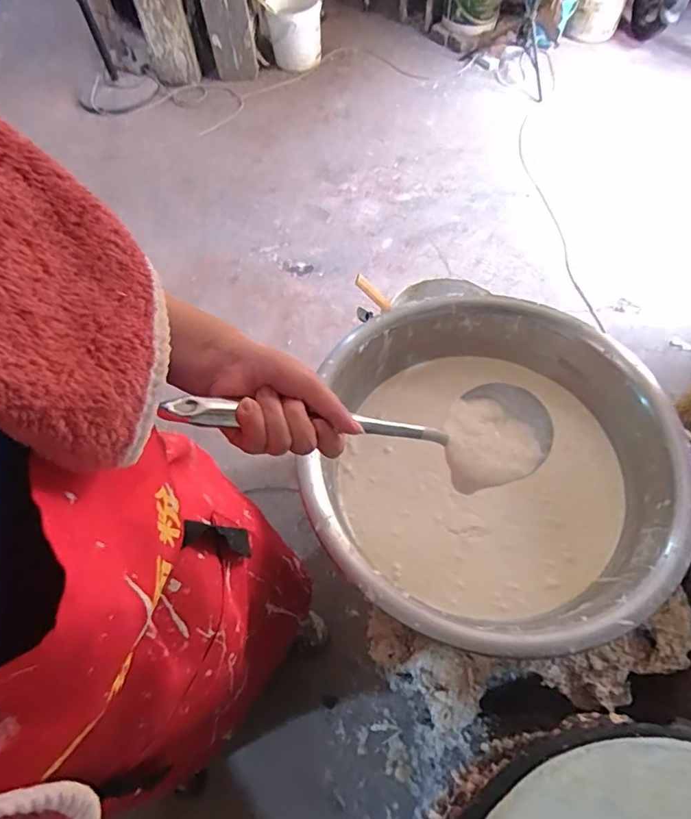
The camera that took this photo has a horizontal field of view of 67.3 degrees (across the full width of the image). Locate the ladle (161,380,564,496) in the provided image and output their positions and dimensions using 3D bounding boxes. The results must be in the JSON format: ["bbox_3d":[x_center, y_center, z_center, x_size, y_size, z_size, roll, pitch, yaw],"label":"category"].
[{"bbox_3d":[0.024,0.014,0.438,0.332,0.074,0.099,6,57,-26],"label":"ladle"}]

